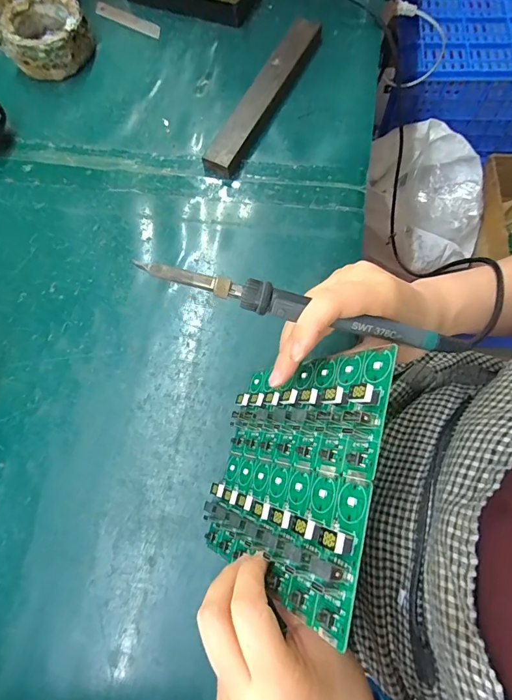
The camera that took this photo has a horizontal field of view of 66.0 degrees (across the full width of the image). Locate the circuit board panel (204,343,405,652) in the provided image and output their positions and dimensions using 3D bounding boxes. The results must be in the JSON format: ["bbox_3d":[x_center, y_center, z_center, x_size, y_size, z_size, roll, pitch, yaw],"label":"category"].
[{"bbox_3d":[0.014,0.068,0.242,0.012,0.144,0.131,24,72,-25],"label":"circuit board panel"}]

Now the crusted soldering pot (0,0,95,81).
[{"bbox_3d":[-0.230,-0.349,0.437,0.088,0.042,0.083,-17,72,-3],"label":"crusted soldering pot"}]

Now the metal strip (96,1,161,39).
[{"bbox_3d":[-0.150,-0.389,0.465,0.093,0.004,0.017,29,83,10],"label":"metal strip"}]

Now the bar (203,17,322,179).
[{"bbox_3d":[0.011,-0.270,0.416,0.034,0.016,0.216,27,75,10],"label":"bar"}]

